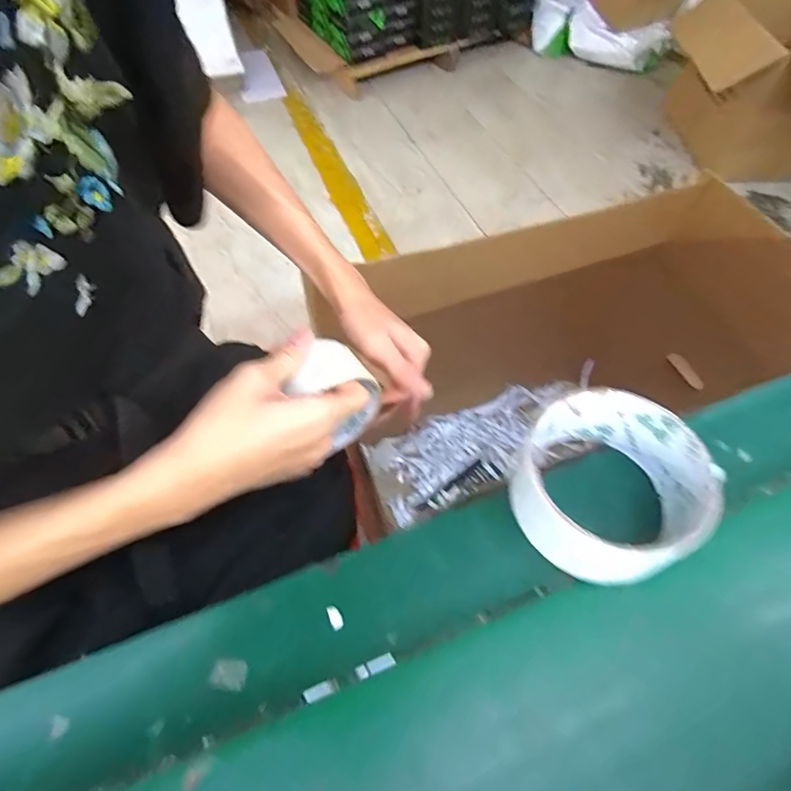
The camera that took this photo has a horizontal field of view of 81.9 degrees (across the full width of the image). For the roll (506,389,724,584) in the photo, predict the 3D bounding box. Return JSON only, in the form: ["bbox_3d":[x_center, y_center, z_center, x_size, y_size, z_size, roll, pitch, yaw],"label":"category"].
[{"bbox_3d":[0.101,0.043,0.222,0.076,0.049,0.084,-18,60,-11],"label":"roll"}]

